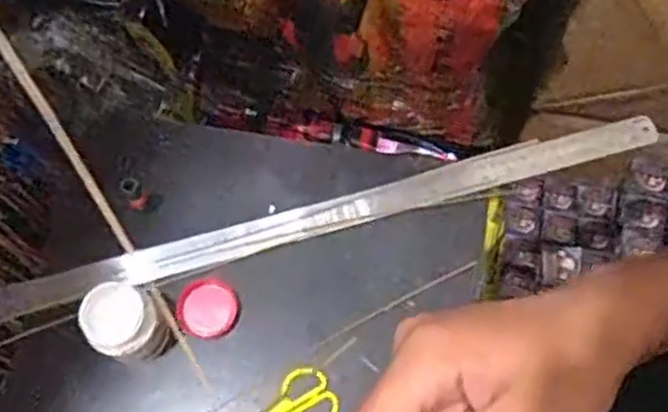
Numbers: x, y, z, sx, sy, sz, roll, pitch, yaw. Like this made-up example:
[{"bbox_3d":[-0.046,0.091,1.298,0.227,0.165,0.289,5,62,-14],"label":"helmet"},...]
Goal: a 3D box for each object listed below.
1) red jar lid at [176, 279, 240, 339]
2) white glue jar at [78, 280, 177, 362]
[{"bbox_3d":[-0.111,0.091,0.663,0.052,0.012,0.053,-1,70,2],"label":"red jar lid"},{"bbox_3d":[-0.168,0.098,0.618,0.066,0.063,0.059,7,70,4],"label":"white glue jar"}]

